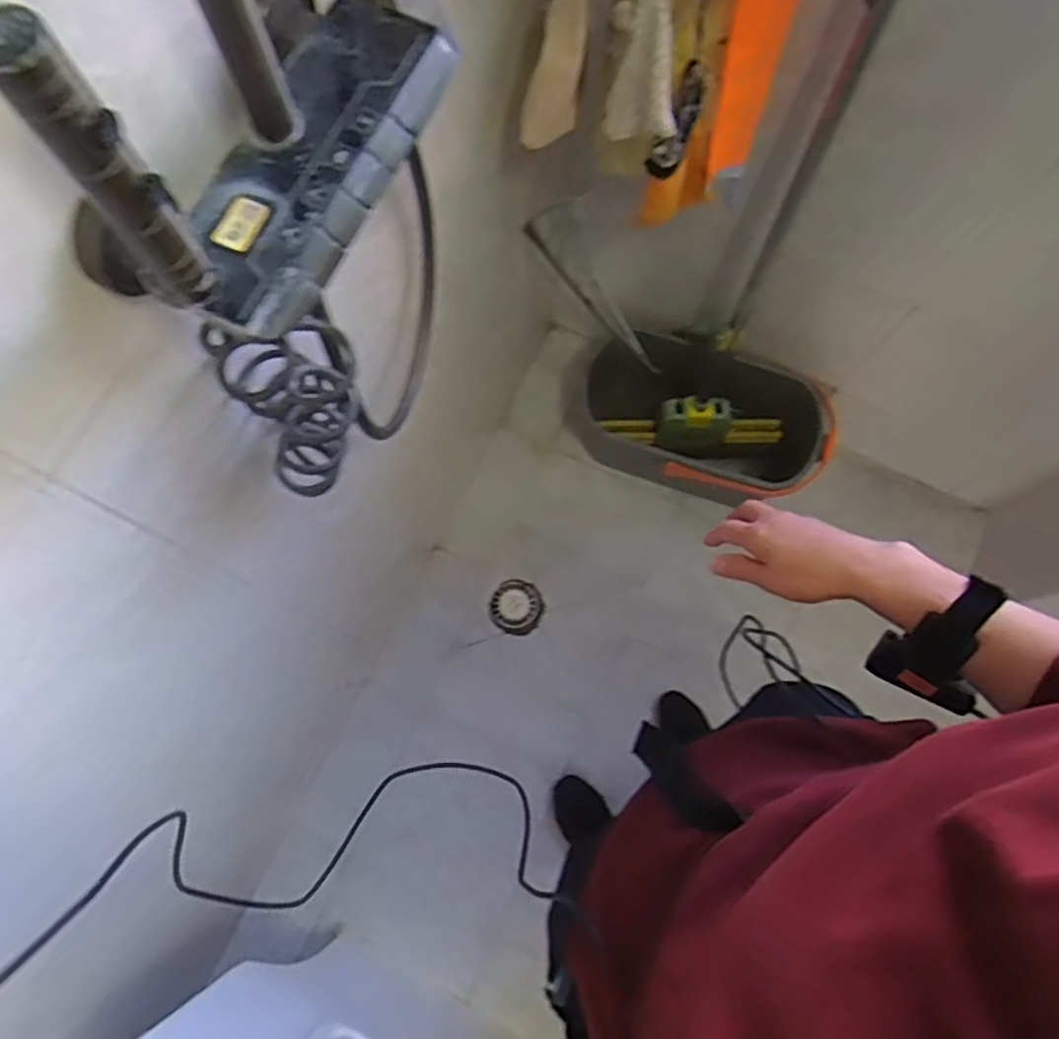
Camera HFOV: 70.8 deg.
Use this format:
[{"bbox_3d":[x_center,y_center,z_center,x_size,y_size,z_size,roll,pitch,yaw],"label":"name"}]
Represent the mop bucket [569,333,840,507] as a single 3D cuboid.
[{"bbox_3d":[0.339,-0.186,1.554,0.520,0.317,0.266,16,75,2],"label":"mop bucket"}]

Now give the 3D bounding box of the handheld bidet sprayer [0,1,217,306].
[{"bbox_3d":[-0.164,-0.134,0.298,0.028,0.135,0.020,-23,77,-8],"label":"handheld bidet sprayer"}]

